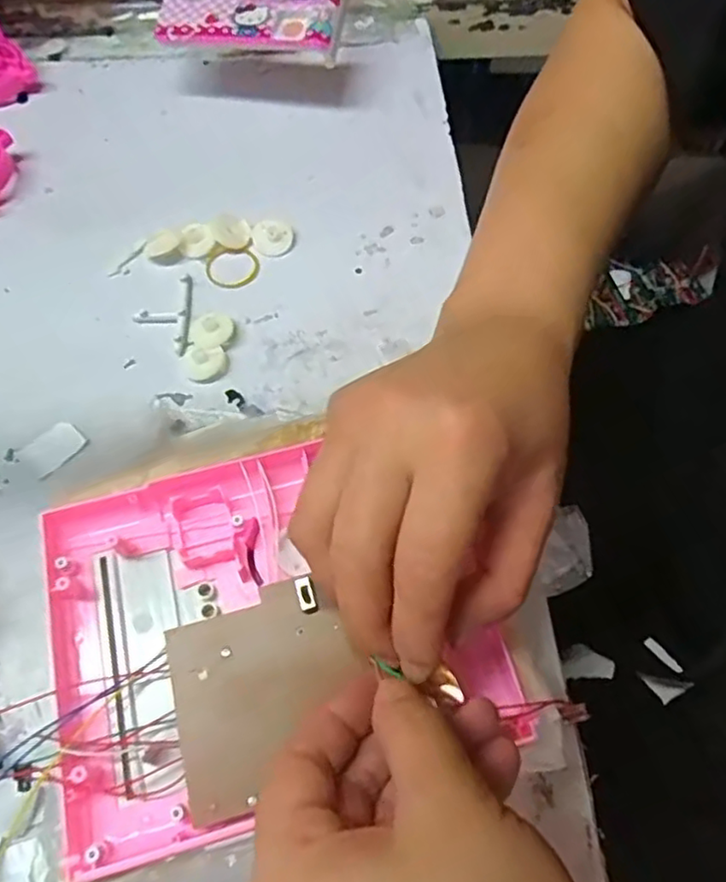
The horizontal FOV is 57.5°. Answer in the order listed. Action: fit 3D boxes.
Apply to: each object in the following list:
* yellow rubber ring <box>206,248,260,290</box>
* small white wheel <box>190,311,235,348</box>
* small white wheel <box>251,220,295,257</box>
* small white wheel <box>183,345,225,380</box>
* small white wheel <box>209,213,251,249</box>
[{"bbox_3d":[-0.074,-0.098,0.375,0.030,0.004,0.028,0,64,0],"label":"yellow rubber ring"},{"bbox_3d":[-0.080,-0.059,0.352,0.020,0.008,0.025,7,64,3],"label":"small white wheel"},{"bbox_3d":[-0.052,-0.118,0.381,0.024,0.005,0.023,0,64,0],"label":"small white wheel"},{"bbox_3d":[-0.084,-0.041,0.344,0.023,0.007,0.019,9,64,4],"label":"small white wheel"},{"bbox_3d":[-0.076,-0.122,0.381,0.020,0.004,0.023,-30,67,-14],"label":"small white wheel"}]

